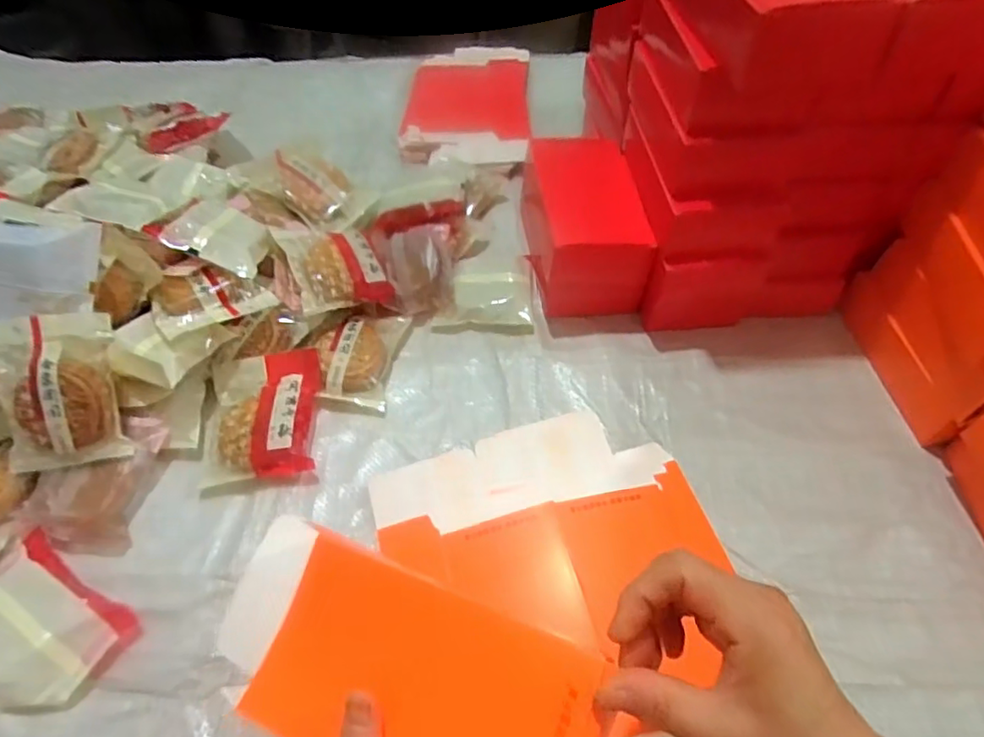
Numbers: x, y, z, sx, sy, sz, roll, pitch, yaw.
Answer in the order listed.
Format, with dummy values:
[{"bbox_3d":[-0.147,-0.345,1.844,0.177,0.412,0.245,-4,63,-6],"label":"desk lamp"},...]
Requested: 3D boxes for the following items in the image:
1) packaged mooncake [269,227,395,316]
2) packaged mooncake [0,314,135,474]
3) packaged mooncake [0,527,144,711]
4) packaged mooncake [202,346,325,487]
[{"bbox_3d":[-0.155,-0.100,0.583,0.095,0.037,0.100,-20,56,-14],"label":"packaged mooncake"},{"bbox_3d":[-0.342,0.020,0.474,0.092,0.024,0.117,-6,96,-6],"label":"packaged mooncake"},{"bbox_3d":[-0.327,0.184,0.423,0.120,0.029,0.092,26,58,18],"label":"packaged mooncake"},{"bbox_3d":[-0.201,0.041,0.530,0.097,0.034,0.115,-5,54,-4],"label":"packaged mooncake"}]

